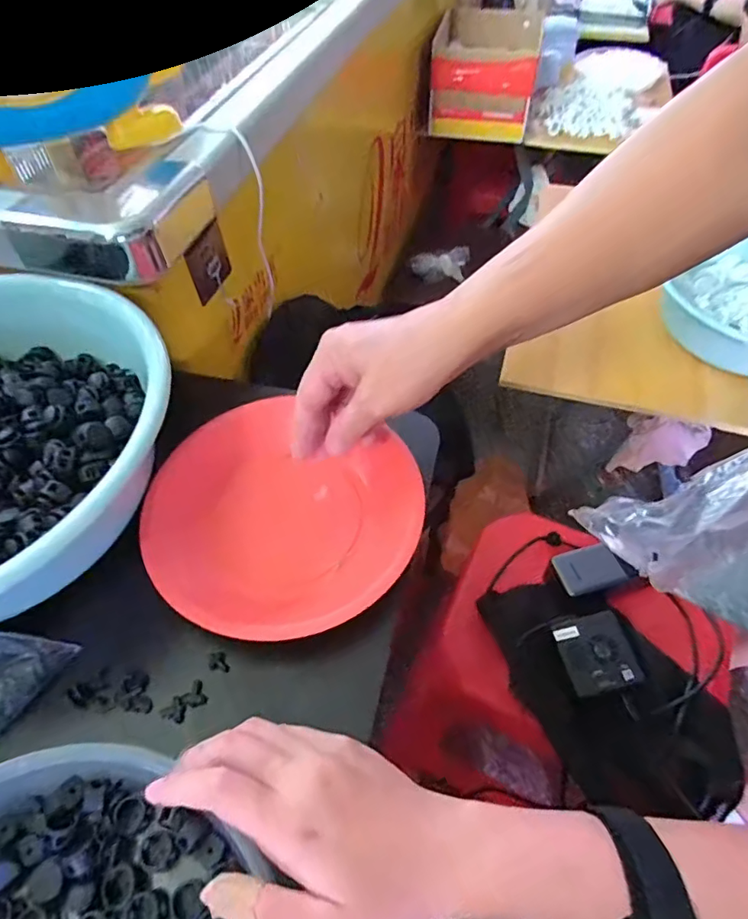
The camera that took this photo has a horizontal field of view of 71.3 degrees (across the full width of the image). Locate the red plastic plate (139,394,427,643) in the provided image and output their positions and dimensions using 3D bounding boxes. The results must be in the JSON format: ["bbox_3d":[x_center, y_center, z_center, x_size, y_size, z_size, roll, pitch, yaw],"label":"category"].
[{"bbox_3d":[-0.068,0.037,0.377,0.193,0.030,0.180,-1,54,1],"label":"red plastic plate"}]

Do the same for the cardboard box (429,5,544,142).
[{"bbox_3d":[0.266,-0.964,1.275,0.262,0.128,0.386,12,64,5],"label":"cardboard box"}]

